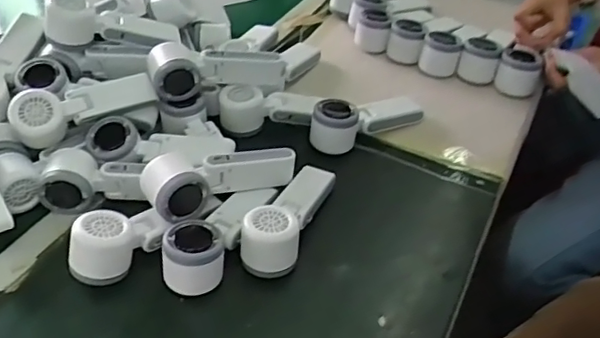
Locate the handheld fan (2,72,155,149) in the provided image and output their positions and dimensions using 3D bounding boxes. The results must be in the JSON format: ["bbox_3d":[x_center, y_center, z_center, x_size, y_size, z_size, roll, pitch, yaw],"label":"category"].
[{"bbox_3d":[-0.254,-0.076,0.677,0.164,0.048,0.047,-22,46,-25],"label":"handheld fan"}]

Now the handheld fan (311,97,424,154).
[{"bbox_3d":[0.087,-0.062,0.739,0.150,0.057,0.065,-9,42,-11],"label":"handheld fan"}]

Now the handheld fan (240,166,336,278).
[{"bbox_3d":[-0.012,0.045,0.619,0.058,0.059,0.165,14,42,14],"label":"handheld fan"}]

